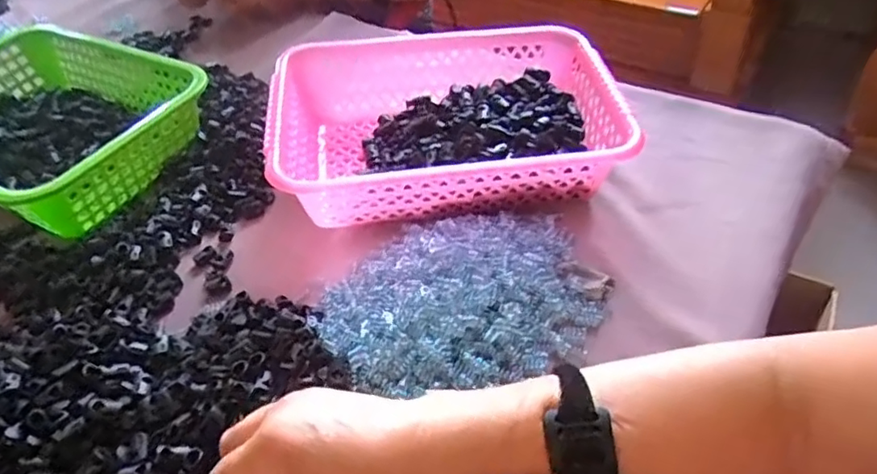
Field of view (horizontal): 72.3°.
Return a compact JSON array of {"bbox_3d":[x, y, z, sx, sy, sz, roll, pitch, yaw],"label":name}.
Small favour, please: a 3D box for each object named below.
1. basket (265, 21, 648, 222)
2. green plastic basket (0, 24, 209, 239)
[{"bbox_3d":[0.008,-0.108,0.569,0.304,0.078,0.215,-6,47,-2],"label":"basket"},{"bbox_3d":[-0.412,-0.114,0.626,0.289,0.092,0.217,22,52,22],"label":"green plastic basket"}]

